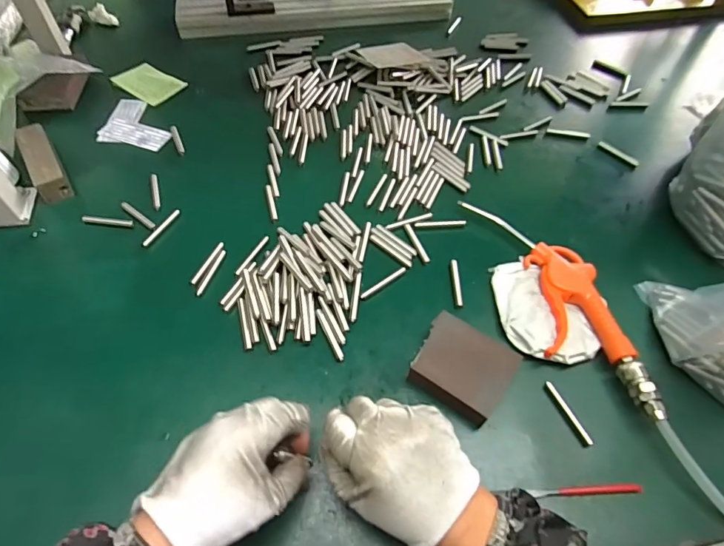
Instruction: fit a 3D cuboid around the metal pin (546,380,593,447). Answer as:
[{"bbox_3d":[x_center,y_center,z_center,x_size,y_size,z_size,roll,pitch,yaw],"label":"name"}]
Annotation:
[{"bbox_3d":[0.177,0.120,0.376,0.009,0.009,0.058,-15,55,-13],"label":"metal pin"}]

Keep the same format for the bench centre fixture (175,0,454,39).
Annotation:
[{"bbox_3d":[-0.078,-0.499,0.761,0.482,0.095,0.114,-11,55,-10],"label":"bench centre fixture"}]

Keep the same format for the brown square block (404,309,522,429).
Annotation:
[{"bbox_3d":[0.089,0.085,0.391,0.078,0.029,0.071,26,57,16],"label":"brown square block"}]

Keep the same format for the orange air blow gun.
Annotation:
[{"bbox_3d":[0.193,0.019,0.440,0.085,0.034,0.264,-7,54,-8],"label":"orange air blow gun"}]

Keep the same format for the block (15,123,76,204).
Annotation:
[{"bbox_3d":[-0.385,-0.134,0.534,0.034,0.029,0.123,-29,60,-22],"label":"block"}]

